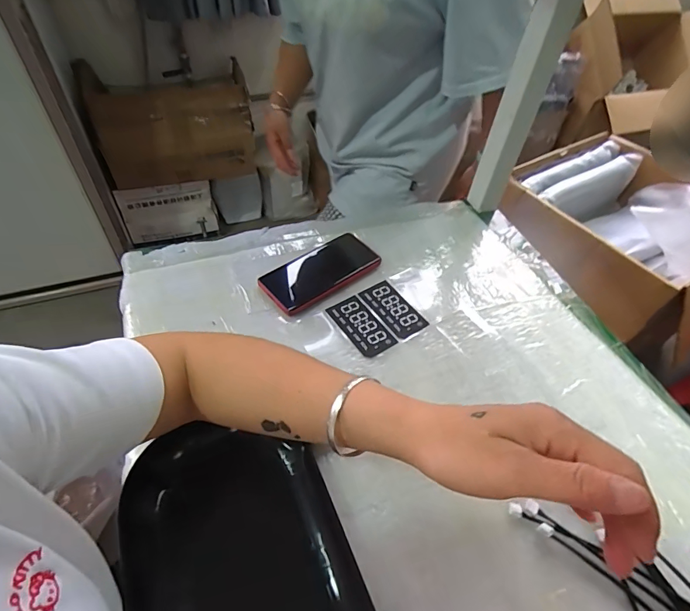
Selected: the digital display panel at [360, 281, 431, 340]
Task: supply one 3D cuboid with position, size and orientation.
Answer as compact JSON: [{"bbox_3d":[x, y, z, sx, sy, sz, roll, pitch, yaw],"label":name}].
[{"bbox_3d":[0.064,0.005,0.555,0.049,0.007,0.095,-24,55,-24],"label":"digital display panel"}]

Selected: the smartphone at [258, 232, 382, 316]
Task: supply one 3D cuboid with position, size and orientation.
[{"bbox_3d":[-0.031,-0.050,0.584,0.170,0.017,0.080,-33,59,-30],"label":"smartphone"}]

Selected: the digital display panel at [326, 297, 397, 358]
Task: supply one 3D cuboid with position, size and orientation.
[{"bbox_3d":[0.020,0.027,0.533,0.048,0.006,0.092,-26,56,-26],"label":"digital display panel"}]

